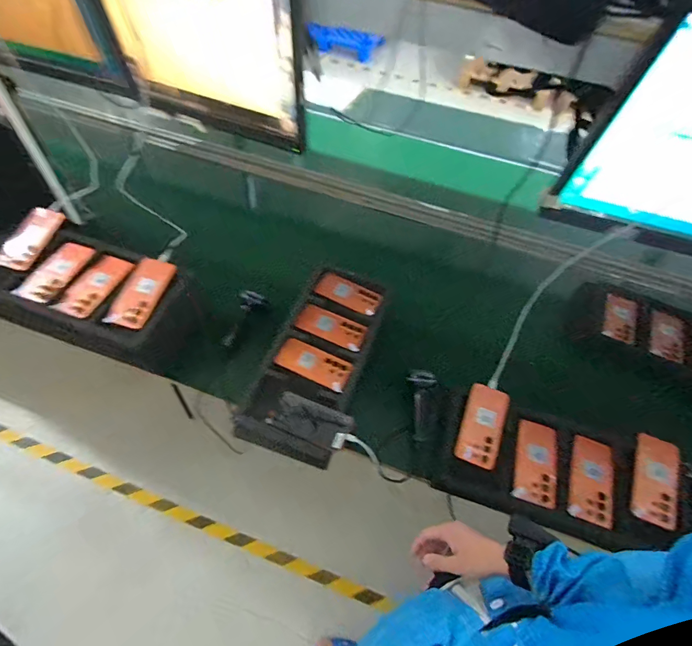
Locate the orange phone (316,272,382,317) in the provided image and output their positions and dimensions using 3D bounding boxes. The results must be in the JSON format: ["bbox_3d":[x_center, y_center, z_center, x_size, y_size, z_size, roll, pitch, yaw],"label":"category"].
[{"bbox_3d":[0.007,-0.081,1.021,0.177,0.011,0.082,28,63,20],"label":"orange phone"}]

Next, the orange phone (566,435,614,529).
[{"bbox_3d":[0.481,0.306,0.733,0.073,0.010,0.159,15,64,16],"label":"orange phone"}]

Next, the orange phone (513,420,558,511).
[{"bbox_3d":[0.383,0.279,0.751,0.075,0.008,0.156,12,64,16],"label":"orange phone"}]

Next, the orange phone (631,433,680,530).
[{"bbox_3d":[0.598,0.302,0.721,0.069,0.009,0.165,16,64,23],"label":"orange phone"}]

